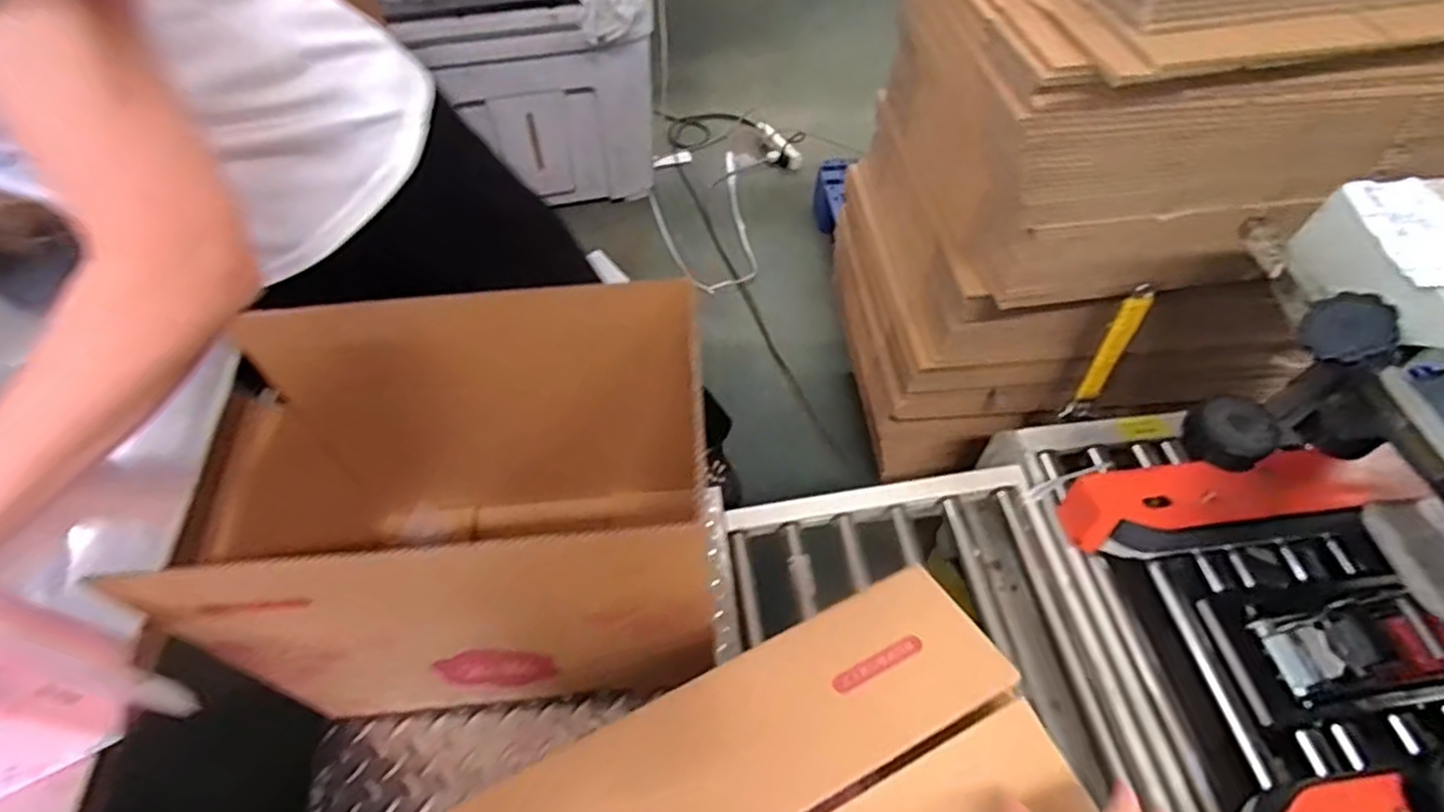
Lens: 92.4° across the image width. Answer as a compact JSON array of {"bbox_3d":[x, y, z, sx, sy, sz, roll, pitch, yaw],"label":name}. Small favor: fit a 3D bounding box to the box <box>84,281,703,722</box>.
[{"bbox_3d":[-0.229,0.112,0.735,0.471,0.365,0.325,-5,54,-4],"label":"box"}]

